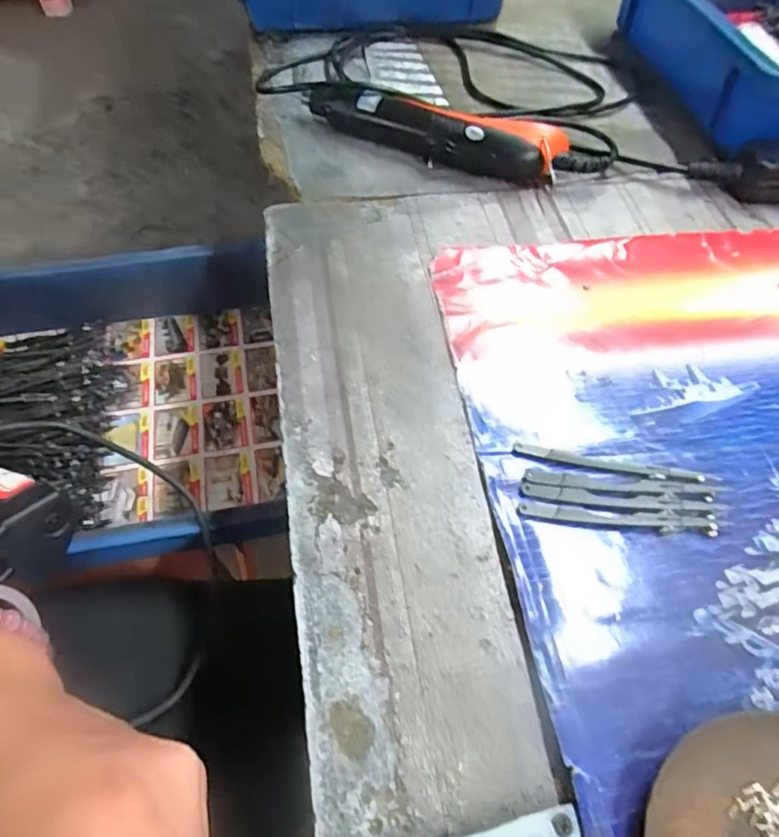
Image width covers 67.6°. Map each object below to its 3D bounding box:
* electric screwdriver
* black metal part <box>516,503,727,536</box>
[{"bbox_3d":[0.032,-0.223,0.454,0.208,0.038,0.047,13,57,6],"label":"electric screwdriver"},{"bbox_3d":[0.117,0.051,0.294,0.101,0.004,0.009,4,56,0],"label":"black metal part"}]

